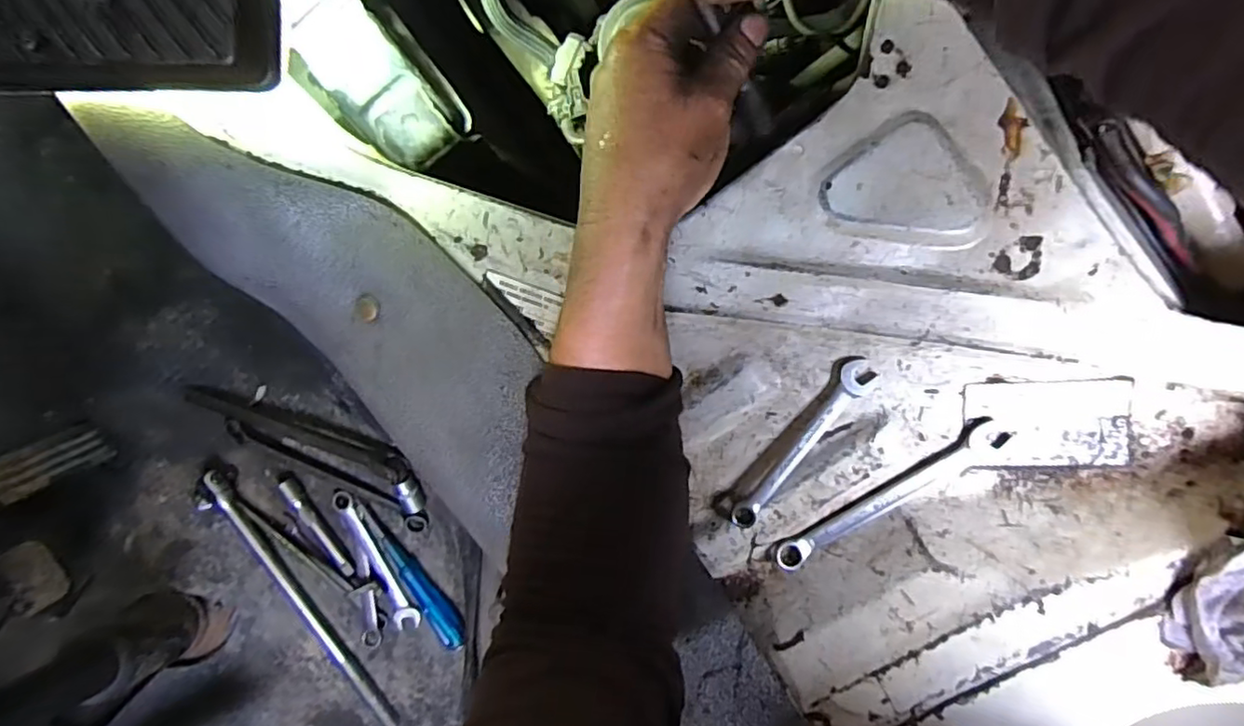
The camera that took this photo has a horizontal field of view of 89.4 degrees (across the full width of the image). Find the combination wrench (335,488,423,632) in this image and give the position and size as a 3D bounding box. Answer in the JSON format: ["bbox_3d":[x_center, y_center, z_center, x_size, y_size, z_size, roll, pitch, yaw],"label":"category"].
[{"bbox_3d":[-0.275,0.222,0.707,0.031,0.016,0.174,-20,96,12],"label":"combination wrench"}]

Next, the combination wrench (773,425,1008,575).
[{"bbox_3d":[0.171,0.087,0.399,0.160,0.008,0.020,-35,92,13],"label":"combination wrench"}]

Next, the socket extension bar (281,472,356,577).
[{"bbox_3d":[-0.339,0.181,0.693,0.018,0.020,0.130,-27,94,13],"label":"socket extension bar"}]

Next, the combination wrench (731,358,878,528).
[{"bbox_3d":[0.114,0.053,0.398,0.021,0.008,0.130,39,103,1],"label":"combination wrench"}]

